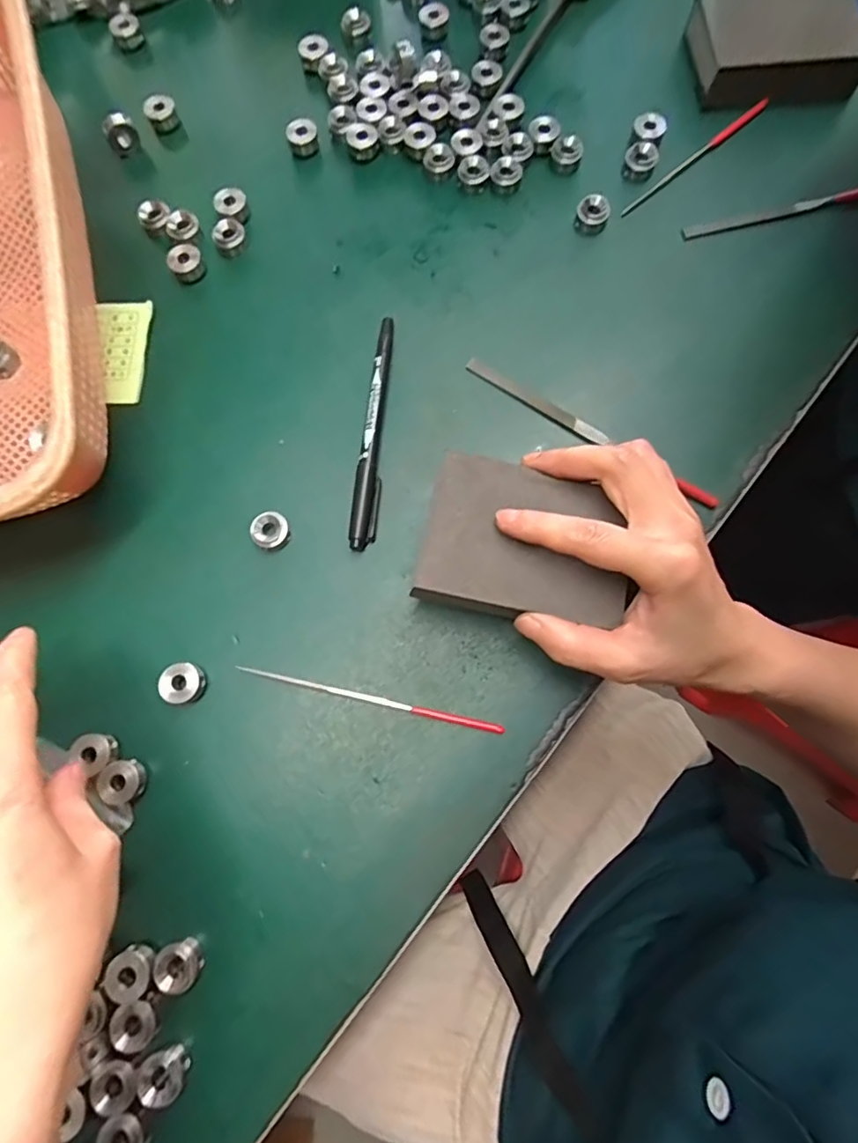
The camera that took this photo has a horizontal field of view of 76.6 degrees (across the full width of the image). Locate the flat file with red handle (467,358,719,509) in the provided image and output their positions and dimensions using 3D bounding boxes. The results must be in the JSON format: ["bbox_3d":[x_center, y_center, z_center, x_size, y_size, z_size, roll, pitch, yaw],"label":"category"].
[{"bbox_3d":[0.087,-0.078,0.300,0.155,0.009,0.009,34,79,9],"label":"flat file with red handle"}]

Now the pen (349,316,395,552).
[{"bbox_3d":[-0.030,-0.079,0.302,0.013,0.008,0.137,4,76,2],"label":"pen"}]

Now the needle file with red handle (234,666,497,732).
[{"bbox_3d":[-0.030,0.064,0.271,0.135,0.004,0.004,12,77,4],"label":"needle file with red handle"}]

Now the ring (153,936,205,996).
[{"bbox_3d":[-0.111,0.176,0.243,0.019,0.012,0.018,0,76,1],"label":"ring"}]

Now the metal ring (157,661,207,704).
[{"bbox_3d":[-0.123,0.056,0.271,0.020,0.011,0.019,0,76,1],"label":"metal ring"}]

